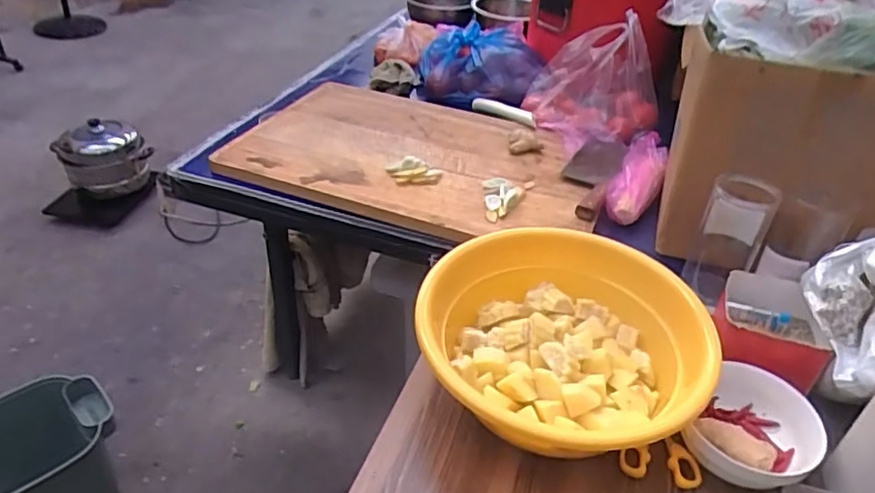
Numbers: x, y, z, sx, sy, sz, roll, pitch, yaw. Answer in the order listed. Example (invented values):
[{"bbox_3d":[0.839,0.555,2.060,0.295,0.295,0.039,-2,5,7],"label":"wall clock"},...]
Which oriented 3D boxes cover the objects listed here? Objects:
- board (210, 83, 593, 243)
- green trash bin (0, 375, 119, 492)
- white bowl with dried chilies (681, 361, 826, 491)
[{"bbox_3d":[-0.041,-0.187,1.162,0.659,0.033,0.428,15,38,14],"label":"board"},{"bbox_3d":[-0.799,0.461,1.228,0.272,0.286,0.237,-22,44,-31],"label":"green trash bin"},{"bbox_3d":[0.367,0.211,0.682,0.133,0.058,0.143,3,37,-2],"label":"white bowl with dried chilies"}]

